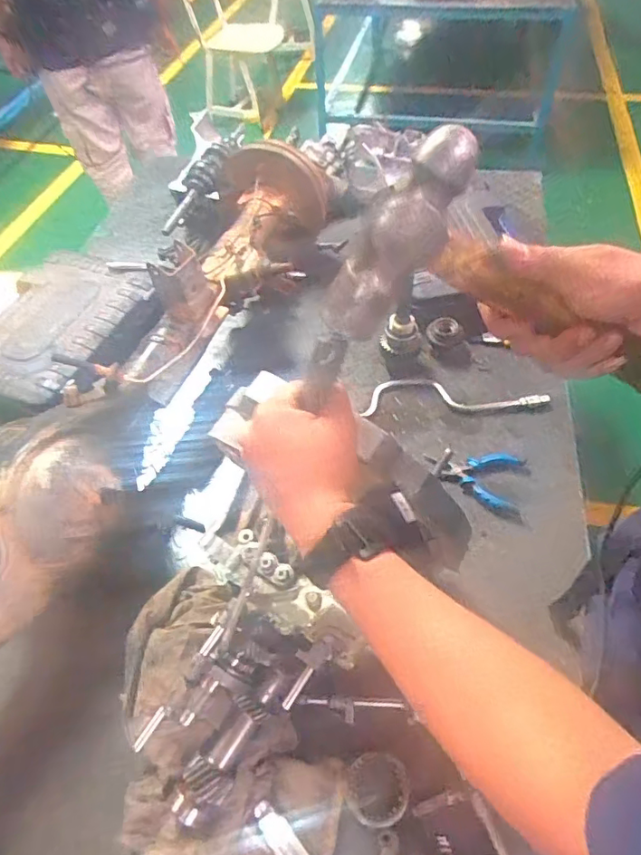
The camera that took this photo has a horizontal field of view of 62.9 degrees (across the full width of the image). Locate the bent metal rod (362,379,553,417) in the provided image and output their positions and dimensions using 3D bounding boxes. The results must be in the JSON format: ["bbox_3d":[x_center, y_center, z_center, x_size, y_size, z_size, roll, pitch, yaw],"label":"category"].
[{"bbox_3d":[0.235,-0.059,0.940,0.320,0.031,0.070,-1,52,2],"label":"bent metal rod"}]

